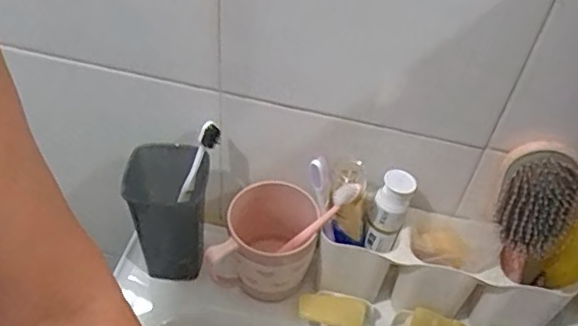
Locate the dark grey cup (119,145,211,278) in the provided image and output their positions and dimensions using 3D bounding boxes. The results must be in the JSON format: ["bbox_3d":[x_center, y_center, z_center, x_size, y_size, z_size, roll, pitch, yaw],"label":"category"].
[{"bbox_3d":[-0.127,0.054,0.595,0.079,0.137,0.066,5,47,-1],"label":"dark grey cup"}]

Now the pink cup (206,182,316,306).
[{"bbox_3d":[-0.022,0.086,0.597,0.093,0.102,0.105,11,47,5],"label":"pink cup"}]

